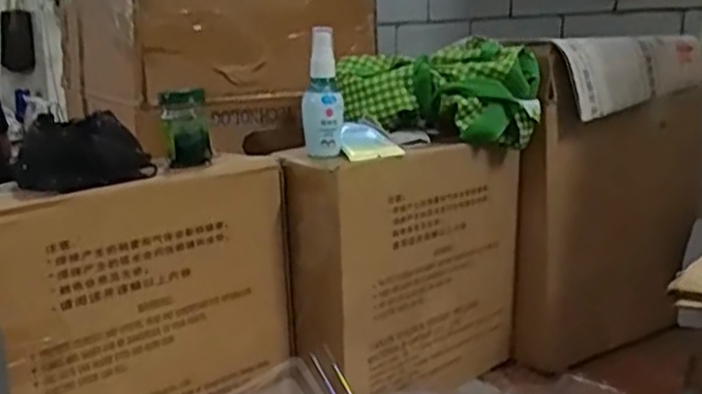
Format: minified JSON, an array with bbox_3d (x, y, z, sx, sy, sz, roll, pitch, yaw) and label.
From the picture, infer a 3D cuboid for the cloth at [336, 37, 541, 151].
[{"bbox_3d":[0.095,-0.113,0.786,0.209,0.093,0.094,4,14,21],"label":"cloth"}]

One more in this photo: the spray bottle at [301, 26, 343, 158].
[{"bbox_3d":[-0.026,-0.097,0.675,0.037,0.115,0.025,-2,13,-4],"label":"spray bottle"}]

